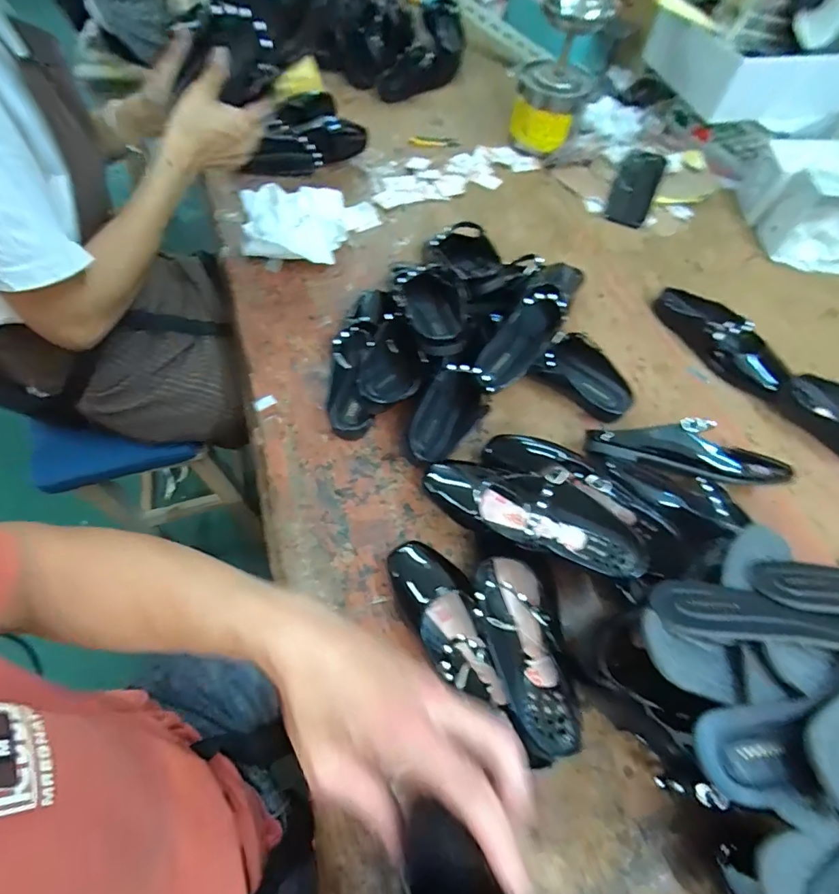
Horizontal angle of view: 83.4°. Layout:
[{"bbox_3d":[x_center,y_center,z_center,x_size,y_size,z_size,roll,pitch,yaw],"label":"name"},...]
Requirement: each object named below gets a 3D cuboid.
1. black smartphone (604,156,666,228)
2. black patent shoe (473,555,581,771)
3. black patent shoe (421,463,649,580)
[{"bbox_3d":[0.404,-0.485,0.878,0.073,0.012,0.178,24,74,9],"label":"black smartphone"},{"bbox_3d":[0.101,0.191,0.444,0.083,0.069,0.176,-7,61,-8],"label":"black patent shoe"},{"bbox_3d":[0.112,0.075,0.501,0.226,0.087,0.081,17,60,6],"label":"black patent shoe"}]

